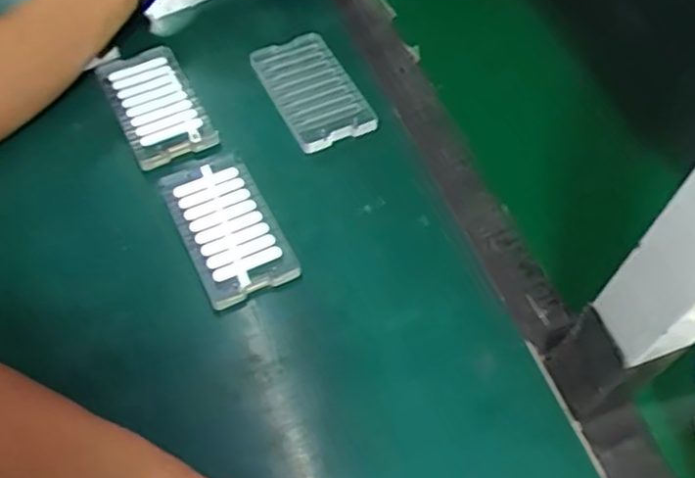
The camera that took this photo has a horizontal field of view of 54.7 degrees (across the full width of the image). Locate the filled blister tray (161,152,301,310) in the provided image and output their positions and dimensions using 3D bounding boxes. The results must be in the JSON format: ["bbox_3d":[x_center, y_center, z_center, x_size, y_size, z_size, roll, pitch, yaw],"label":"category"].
[{"bbox_3d":[-0.093,-0.010,0.506,0.068,0.015,0.122,-24,60,-17],"label":"filled blister tray"}]

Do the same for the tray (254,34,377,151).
[{"bbox_3d":[-0.033,-0.131,0.587,0.068,0.018,0.123,-23,60,-17],"label":"tray"}]

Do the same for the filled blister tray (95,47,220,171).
[{"bbox_3d":[-0.164,-0.115,0.571,0.069,0.009,0.123,-25,60,-17],"label":"filled blister tray"}]

